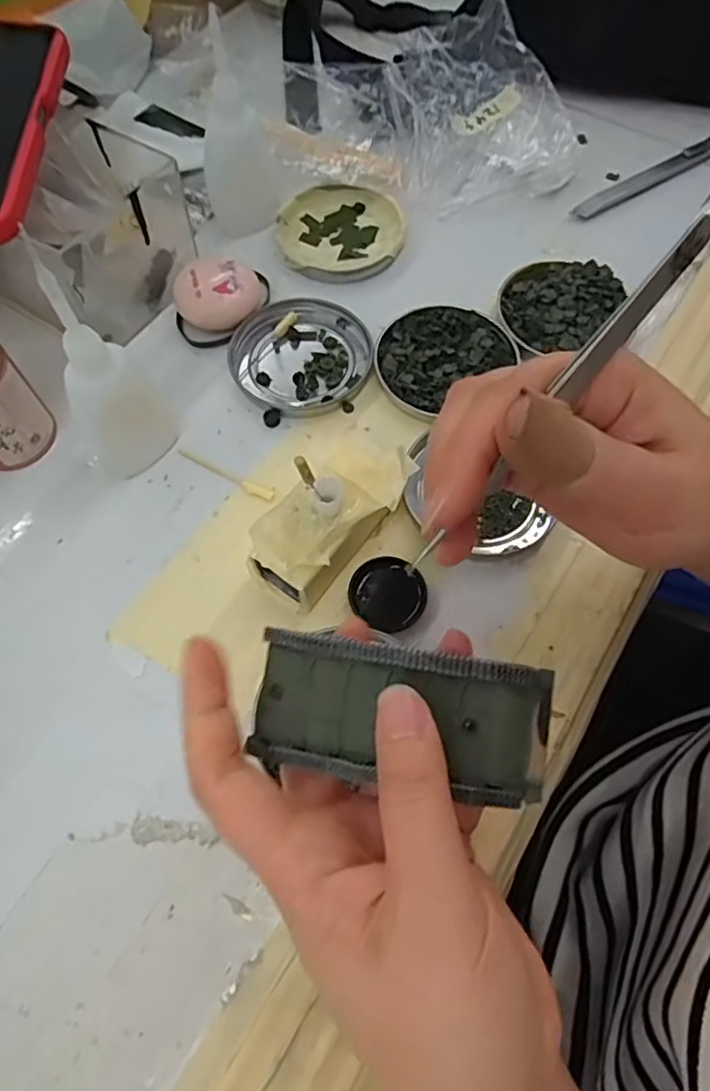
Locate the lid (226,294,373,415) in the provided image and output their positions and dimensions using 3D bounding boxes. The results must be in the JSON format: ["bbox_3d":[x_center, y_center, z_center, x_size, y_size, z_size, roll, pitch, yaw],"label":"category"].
[{"bbox_3d":[-0.031,-0.109,0.342,0.079,0.007,0.078,0,66,0],"label":"lid"}]

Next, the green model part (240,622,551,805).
[{"bbox_3d":[0.014,0.055,0.196,0.095,0.024,0.041,7,66,11],"label":"green model part"}]

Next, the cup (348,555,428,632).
[{"bbox_3d":[0.016,0.022,0.284,0.034,0.008,0.034,0,66,0],"label":"cup"}]

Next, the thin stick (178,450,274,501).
[{"bbox_3d":[-0.068,-0.038,0.312,0.059,0.004,0.006,27,68,11],"label":"thin stick"}]

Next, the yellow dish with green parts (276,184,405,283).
[{"bbox_3d":[-0.009,-0.197,0.383,0.077,0.014,0.075,0,66,0],"label":"yellow dish with green parts"}]

